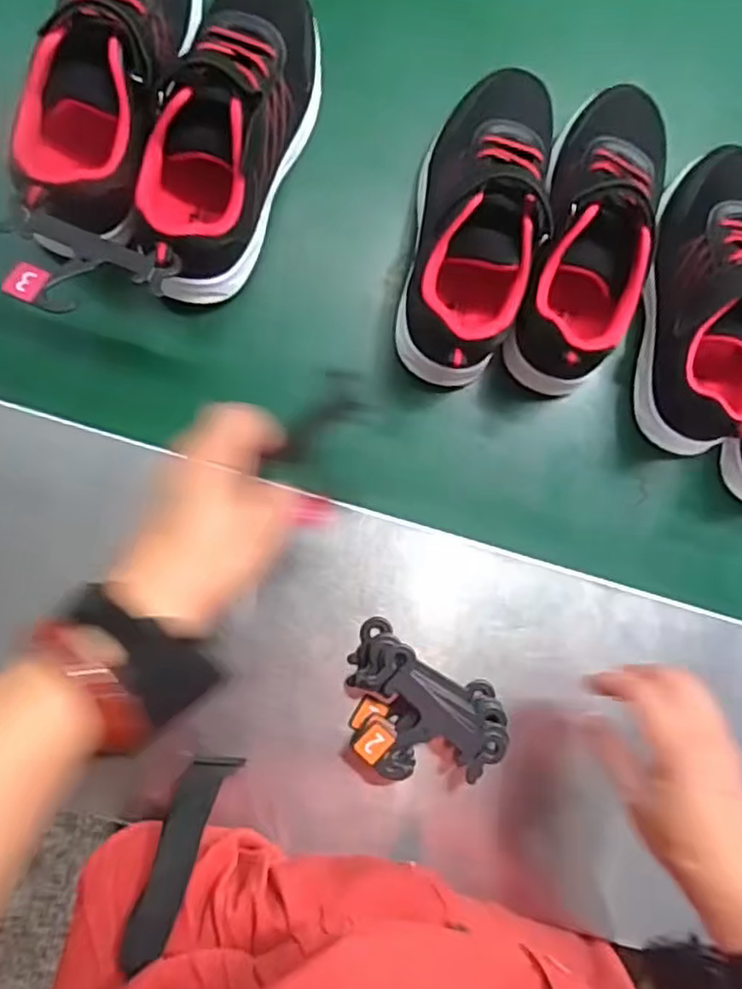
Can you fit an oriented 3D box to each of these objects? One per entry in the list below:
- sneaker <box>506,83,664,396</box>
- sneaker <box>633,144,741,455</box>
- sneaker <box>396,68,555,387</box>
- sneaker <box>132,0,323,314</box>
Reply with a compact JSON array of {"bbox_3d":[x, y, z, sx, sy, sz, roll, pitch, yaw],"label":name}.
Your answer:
[{"bbox_3d":[0.170,-0.183,0.485,0.095,0.096,0.211,18,84,-3],"label":"sneaker"},{"bbox_3d":[0.254,-0.148,0.491,0.082,0.087,0.229,6,85,-4],"label":"sneaker"},{"bbox_3d":[0.079,-0.194,0.481,0.093,0.097,0.223,11,85,-4],"label":"sneaker"},{"bbox_3d":[-0.091,-0.250,0.457,0.081,0.077,0.232,20,84,-3],"label":"sneaker"}]

